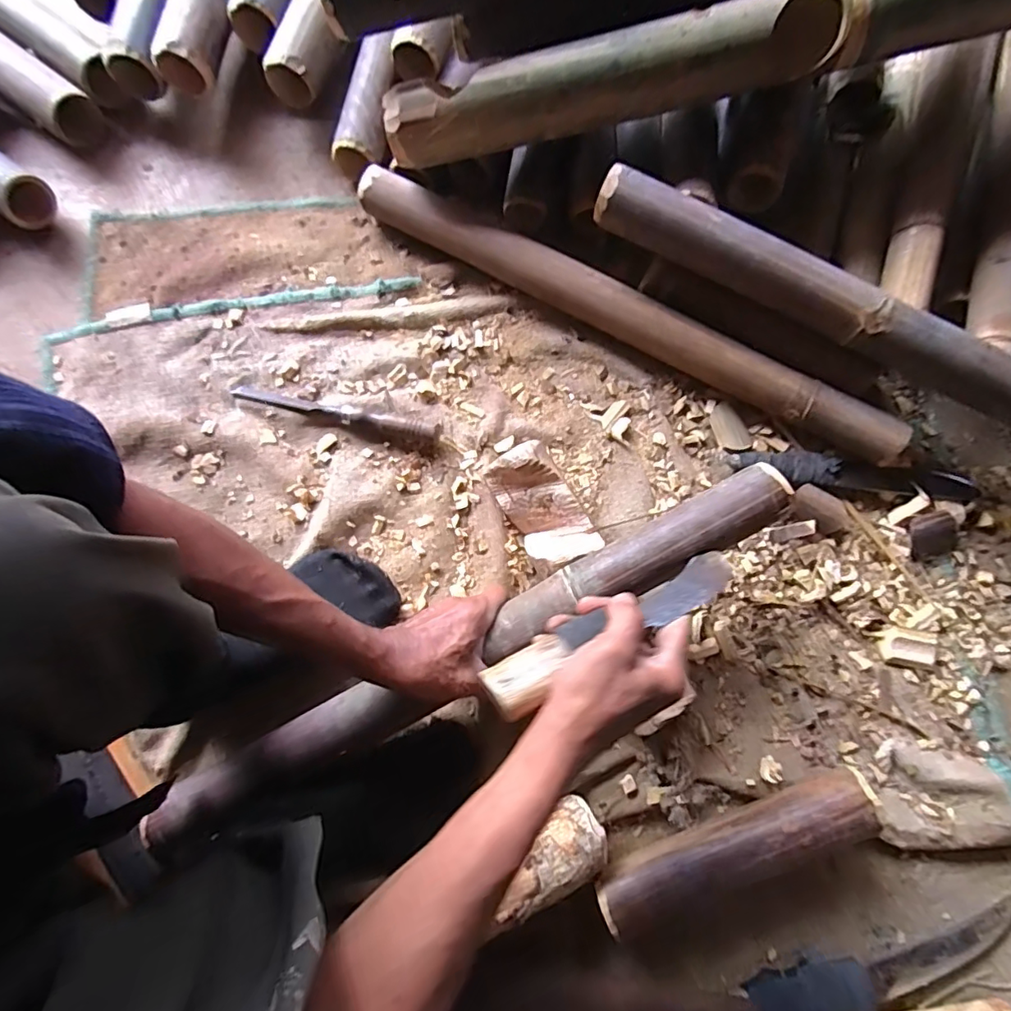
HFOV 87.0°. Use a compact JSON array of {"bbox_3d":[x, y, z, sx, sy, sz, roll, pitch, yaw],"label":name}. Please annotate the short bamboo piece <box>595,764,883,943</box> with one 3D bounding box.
[{"bbox_3d":[0.213,0.322,0.499,0.263,0.055,0.053,-21,80,-3],"label":"short bamboo piece"}]

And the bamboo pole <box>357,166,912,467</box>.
[{"bbox_3d":[0.123,-0.212,0.604,0.647,0.055,0.048,29,81,6],"label":"bamboo pole"}]

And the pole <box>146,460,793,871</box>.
[{"bbox_3d":[-0.033,0.135,0.481,0.632,0.040,0.055,-30,81,1],"label":"pole"}]

